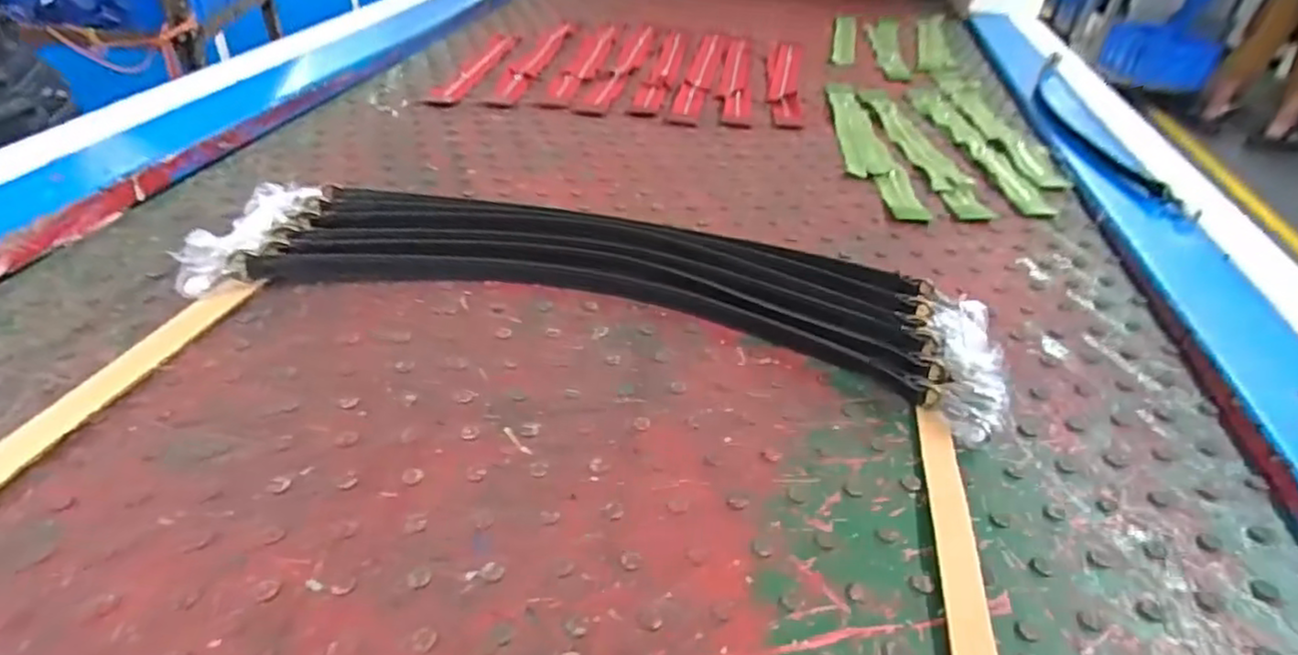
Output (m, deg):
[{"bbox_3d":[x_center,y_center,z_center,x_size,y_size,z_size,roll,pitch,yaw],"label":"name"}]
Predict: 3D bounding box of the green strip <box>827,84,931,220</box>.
[{"bbox_3d":[0.231,-0.203,0.747,0.051,0.008,0.352,5,38,0],"label":"green strip"}]

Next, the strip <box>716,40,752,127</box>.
[{"bbox_3d":[0.113,-0.328,0.902,0.038,0.008,0.334,7,38,3],"label":"strip"}]

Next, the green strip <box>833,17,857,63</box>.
[{"bbox_3d":[0.310,-0.459,1.096,0.033,0.004,0.264,11,38,8],"label":"green strip"}]

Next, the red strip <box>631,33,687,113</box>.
[{"bbox_3d":[0.021,-0.349,0.923,0.033,0.004,0.336,8,38,4],"label":"red strip"}]

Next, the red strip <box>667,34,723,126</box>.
[{"bbox_3d":[0.068,-0.334,0.909,0.036,0.004,0.357,9,38,5],"label":"red strip"}]

